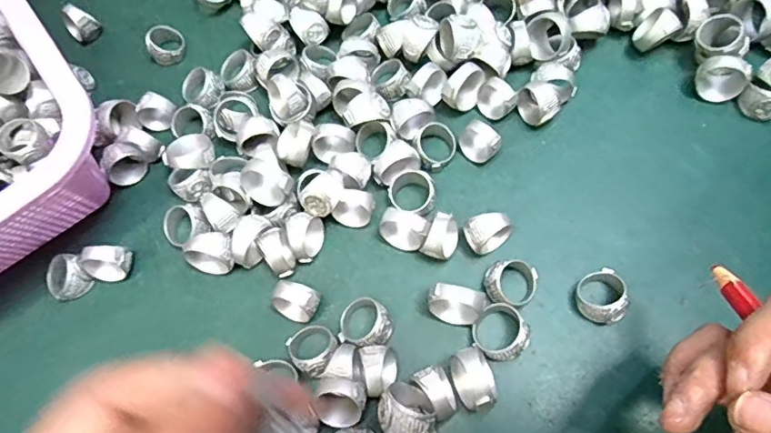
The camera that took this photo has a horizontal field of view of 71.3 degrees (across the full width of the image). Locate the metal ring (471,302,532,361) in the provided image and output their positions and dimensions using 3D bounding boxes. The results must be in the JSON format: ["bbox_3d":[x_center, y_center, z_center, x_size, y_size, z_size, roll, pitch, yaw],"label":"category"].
[{"bbox_3d":[0.058,0.058,0.268,0.027,0.015,0.027,-1,69,3],"label":"metal ring"}]

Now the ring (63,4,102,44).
[{"bbox_3d":[-0.210,-0.134,0.371,0.020,0.025,0.020,-1,69,3],"label":"ring"}]

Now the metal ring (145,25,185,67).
[{"bbox_3d":[-0.147,-0.115,0.359,0.021,0.016,0.021,-1,69,3],"label":"metal ring"}]

